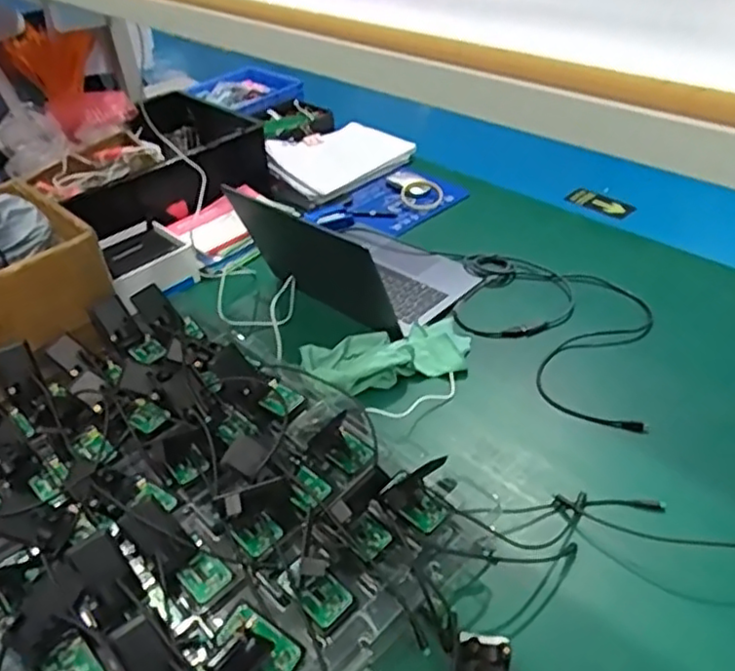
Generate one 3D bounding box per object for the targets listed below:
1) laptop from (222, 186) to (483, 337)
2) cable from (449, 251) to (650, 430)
[{"bbox_3d":[-0.012,-0.158,1.122,0.338,0.133,0.280,29,45,32],"label":"laptop"},{"bbox_3d":[0.282,-0.022,1.047,0.316,0.029,0.381,10,42,18],"label":"cable"}]

